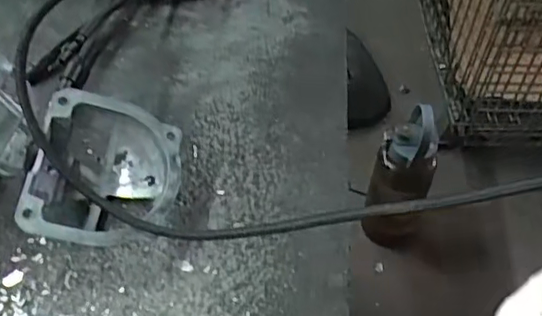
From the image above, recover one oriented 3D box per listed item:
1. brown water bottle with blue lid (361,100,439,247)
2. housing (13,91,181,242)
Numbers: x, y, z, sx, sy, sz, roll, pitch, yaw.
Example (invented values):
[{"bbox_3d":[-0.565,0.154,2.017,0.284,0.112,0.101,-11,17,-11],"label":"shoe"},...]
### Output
[{"bbox_3d":[0.265,0.040,1.179,0.113,0.318,0.129,16,51,11],"label":"brown water bottle with blue lid"},{"bbox_3d":[-0.092,0.013,0.329,0.076,0.062,0.083,1,48,-1],"label":"housing"}]

